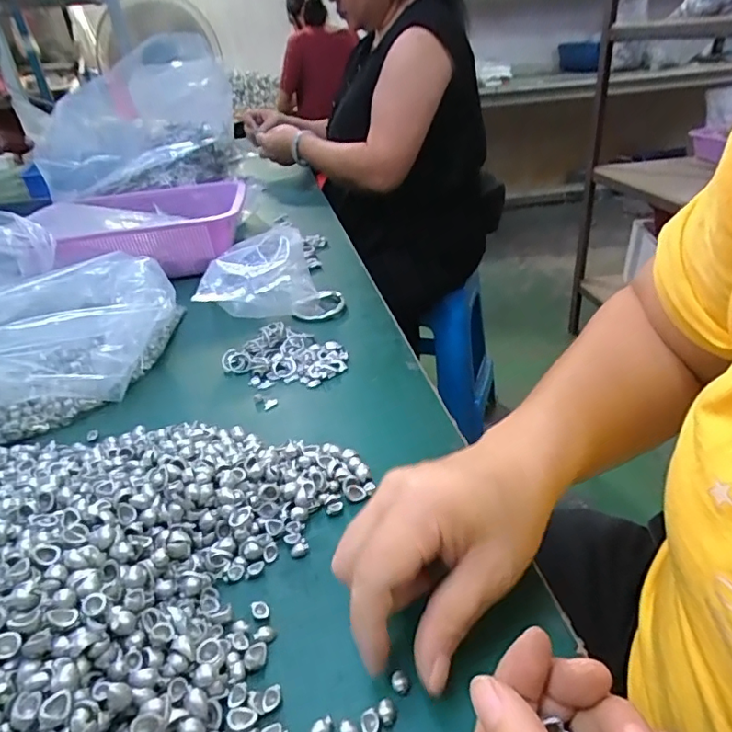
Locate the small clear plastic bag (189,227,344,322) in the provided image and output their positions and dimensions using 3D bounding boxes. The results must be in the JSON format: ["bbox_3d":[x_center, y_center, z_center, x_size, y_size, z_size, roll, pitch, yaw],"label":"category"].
[{"bbox_3d":[-0.114,-0.098,0.583,0.151,0.070,0.131,-17,33,-20],"label":"small clear plastic bag"}]

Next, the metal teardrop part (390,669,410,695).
[{"bbox_3d":[0.015,0.139,0.233,0.007,0.004,0.009,-23,35,-28],"label":"metal teardrop part"}]

